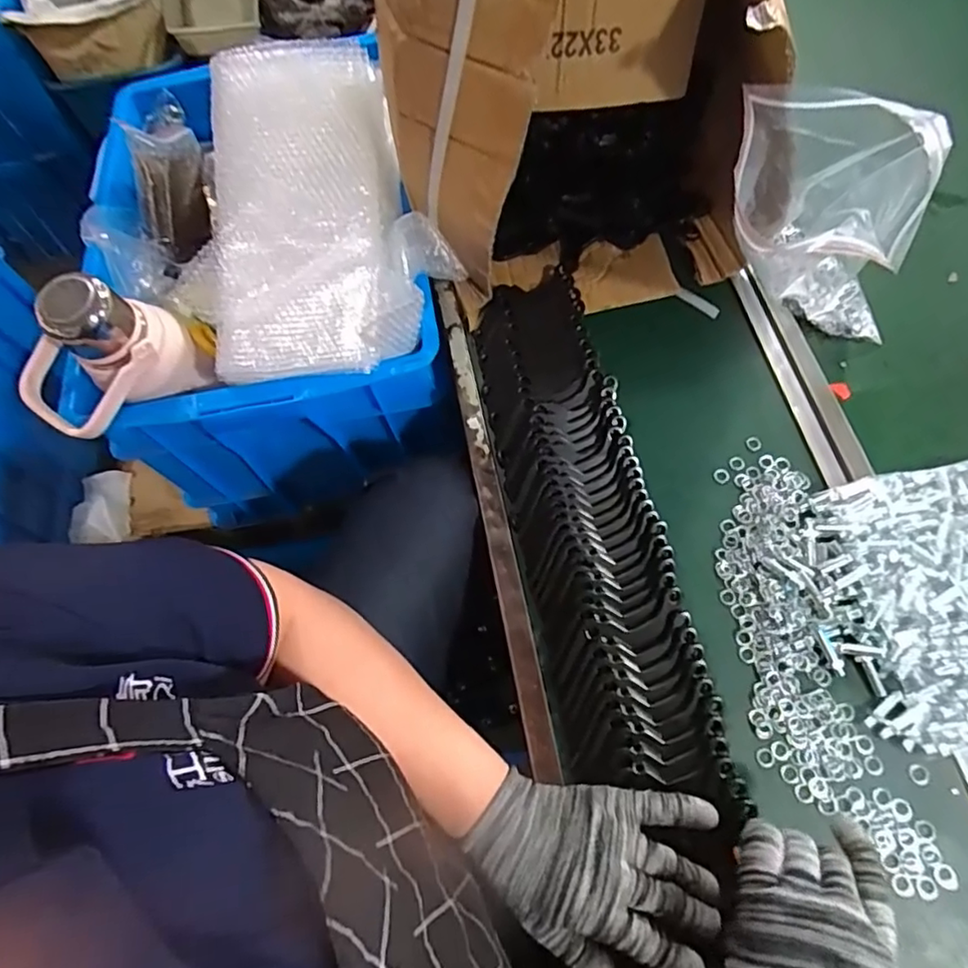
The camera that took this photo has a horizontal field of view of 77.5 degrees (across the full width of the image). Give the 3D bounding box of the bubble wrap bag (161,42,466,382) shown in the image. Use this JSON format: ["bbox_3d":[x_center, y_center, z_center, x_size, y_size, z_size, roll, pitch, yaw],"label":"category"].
[{"bbox_3d":[-0.164,-0.252,0.544,0.238,0.097,0.305,-12,85,0],"label":"bubble wrap bag"}]

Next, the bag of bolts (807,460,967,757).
[{"bbox_3d":[0.367,0.079,0.445,0.214,0.032,0.197,-10,64,-2],"label":"bag of bolts"}]

